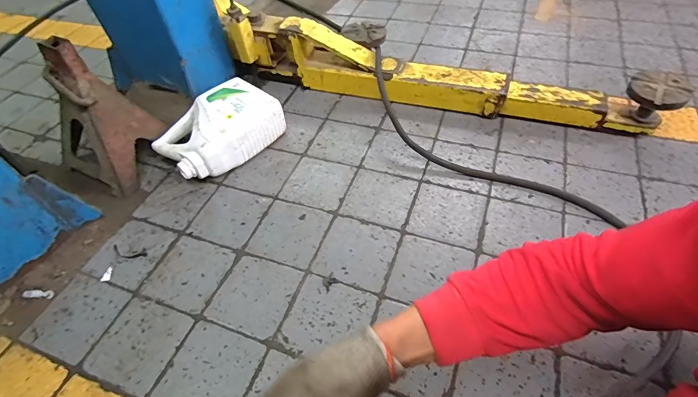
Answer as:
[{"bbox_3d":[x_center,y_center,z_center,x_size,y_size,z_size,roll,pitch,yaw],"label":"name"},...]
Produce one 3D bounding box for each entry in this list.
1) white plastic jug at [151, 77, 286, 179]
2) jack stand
[{"bbox_3d":[-0.322,-0.166,0.944,0.183,0.118,0.273,32,60,29],"label":"white plastic jug"},{"bbox_3d":[-0.590,-0.193,0.877,0.198,0.310,0.184,19,54,19],"label":"jack stand"}]

